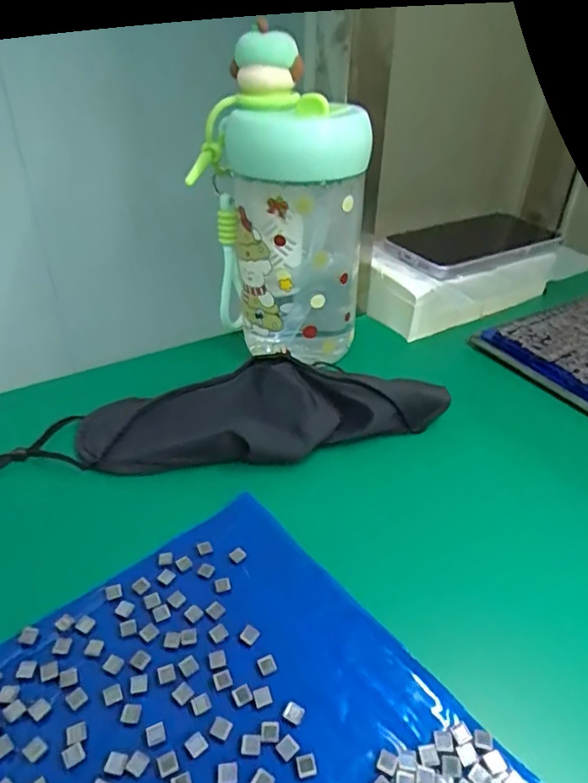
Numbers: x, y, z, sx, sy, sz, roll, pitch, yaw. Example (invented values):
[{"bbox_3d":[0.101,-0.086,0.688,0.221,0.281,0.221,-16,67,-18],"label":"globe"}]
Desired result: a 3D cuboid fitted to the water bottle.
[{"bbox_3d":[-0.010,-0.106,0.339,0.082,0.192,0.092,-31,47,-34],"label":"water bottle"}]

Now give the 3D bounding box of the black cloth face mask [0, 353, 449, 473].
[{"bbox_3d":[-0.053,0.016,0.303,0.273,0.032,0.060,-6,37,-8],"label":"black cloth face mask"}]

